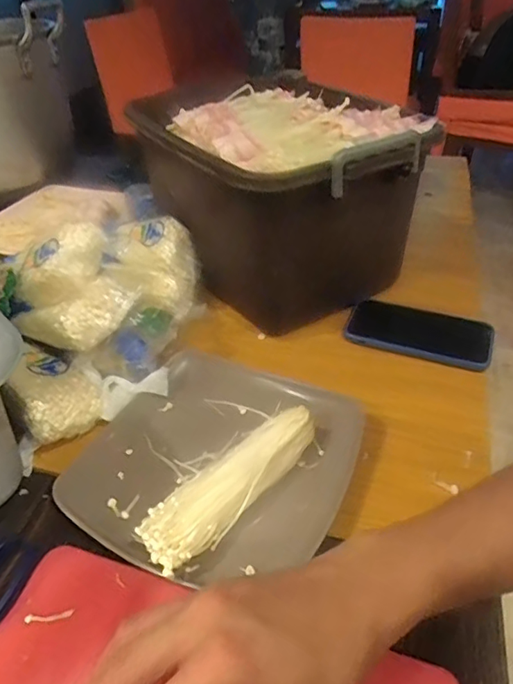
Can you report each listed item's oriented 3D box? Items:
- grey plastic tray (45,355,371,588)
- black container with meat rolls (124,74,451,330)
[{"bbox_3d":[-0.033,0.094,0.416,0.201,0.029,0.200,16,42,22],"label":"grey plastic tray"},{"bbox_3d":[0.016,-0.169,0.599,0.229,0.196,0.333,-20,42,-21],"label":"black container with meat rolls"}]

